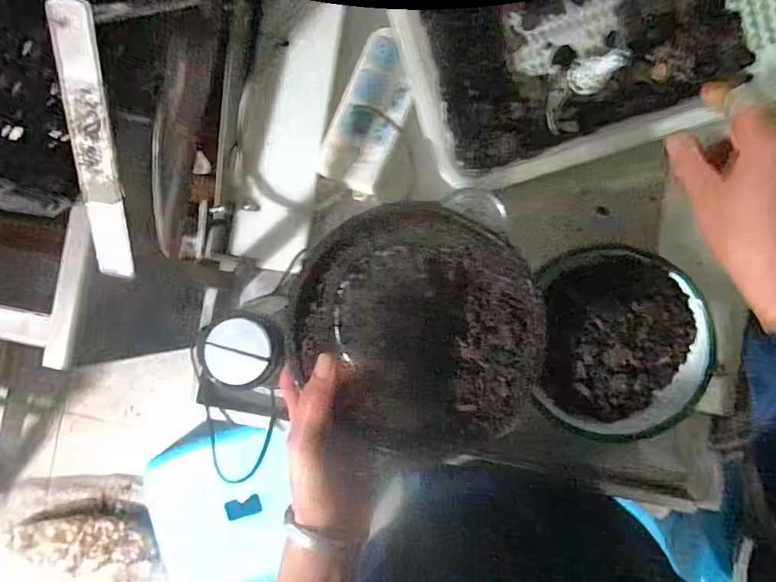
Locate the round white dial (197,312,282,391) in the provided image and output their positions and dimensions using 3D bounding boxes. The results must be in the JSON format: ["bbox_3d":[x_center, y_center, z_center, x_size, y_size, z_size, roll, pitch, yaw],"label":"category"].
[{"bbox_3d":[-0.130,0.053,0.436,0.069,0.019,0.066,0,88,7],"label":"round white dial"}]

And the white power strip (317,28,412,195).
[{"bbox_3d":[-0.017,-0.202,0.556,0.077,0.023,0.170,24,91,7],"label":"white power strip"}]

